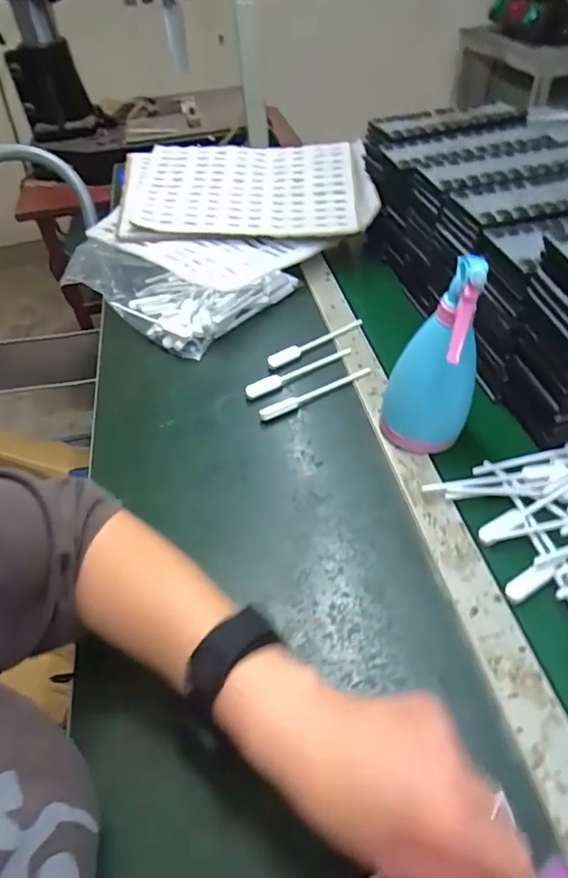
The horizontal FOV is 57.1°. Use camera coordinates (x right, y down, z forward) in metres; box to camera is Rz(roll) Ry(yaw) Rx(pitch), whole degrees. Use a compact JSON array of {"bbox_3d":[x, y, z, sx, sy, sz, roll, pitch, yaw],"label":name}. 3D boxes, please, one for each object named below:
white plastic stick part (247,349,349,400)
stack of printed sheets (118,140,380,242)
[{"bbox_3d":[0.019,-0.080,0.620,0.143,0.018,0.014,-27,50,-18],"label":"white plastic stick part"},{"bbox_3d":[-0.059,-0.382,0.798,0.377,0.033,0.221,-1,59,0],"label":"stack of printed sheets"}]

